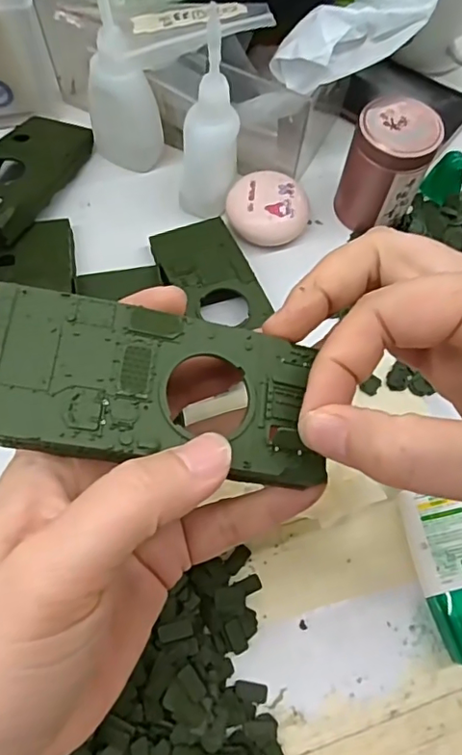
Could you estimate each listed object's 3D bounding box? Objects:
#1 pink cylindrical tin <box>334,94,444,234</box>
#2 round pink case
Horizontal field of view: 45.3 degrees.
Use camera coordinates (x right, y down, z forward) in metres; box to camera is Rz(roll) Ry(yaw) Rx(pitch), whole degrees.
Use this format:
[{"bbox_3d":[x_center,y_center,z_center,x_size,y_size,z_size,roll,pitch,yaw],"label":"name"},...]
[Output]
[{"bbox_3d":[0.089,-0.121,0.319,0.043,0.062,0.044,1,66,-2],"label":"pink cylindrical tin"},{"bbox_3d":[0.022,-0.099,0.330,0.048,0.025,0.042,11,66,3],"label":"round pink case"}]

